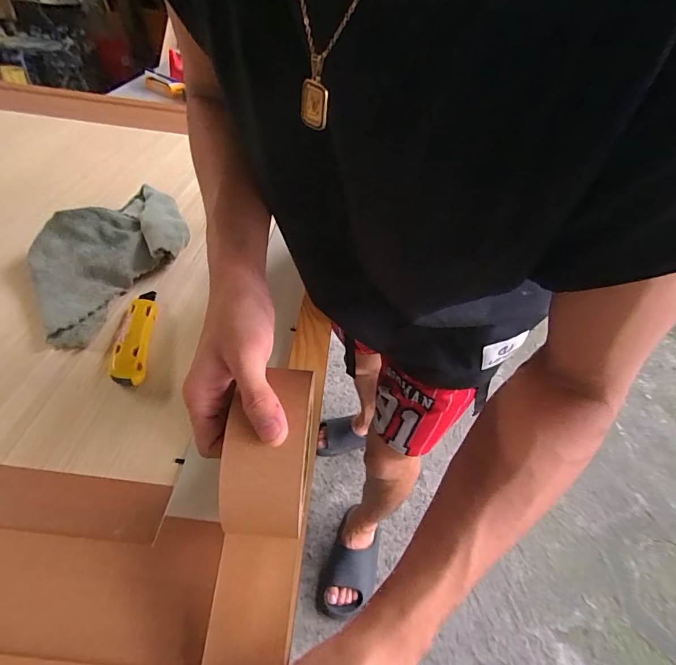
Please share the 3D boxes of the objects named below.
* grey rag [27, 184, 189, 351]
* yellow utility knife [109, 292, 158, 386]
[{"bbox_3d":[-0.302,-0.111,0.538,0.165,0.052,0.287,19,45,14],"label":"grey rag"},{"bbox_3d":[-0.228,-0.002,0.454,0.039,0.018,0.146,-4,44,-10],"label":"yellow utility knife"}]

